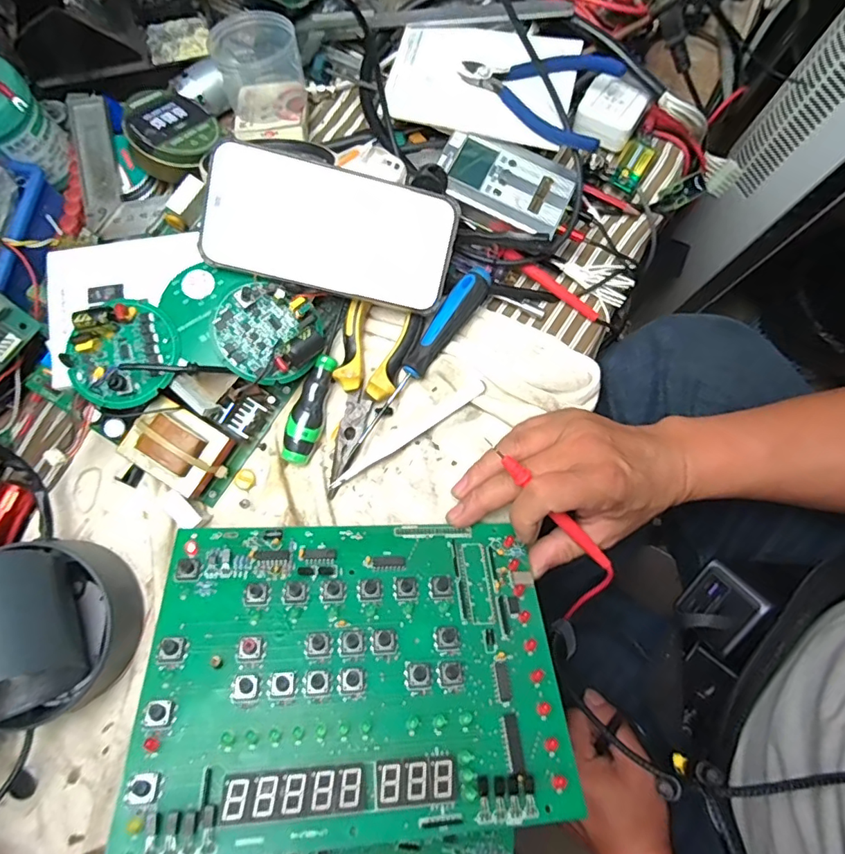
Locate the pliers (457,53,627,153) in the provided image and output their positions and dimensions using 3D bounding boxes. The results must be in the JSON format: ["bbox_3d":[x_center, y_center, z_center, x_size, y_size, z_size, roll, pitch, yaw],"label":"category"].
[{"bbox_3d":[0.087,-0.257,0.390,0.115,0.020,0.079,19,78,3],"label":"pliers"}]

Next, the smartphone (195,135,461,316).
[{"bbox_3d":[-0.061,-0.133,0.343,0.161,0.013,0.080,11,101,-9],"label":"smartphone"}]

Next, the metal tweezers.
[{"bbox_3d":[-0.010,0.004,0.361,0.126,0.008,0.012,-33,80,-8],"label":"metal tweezers"}]

